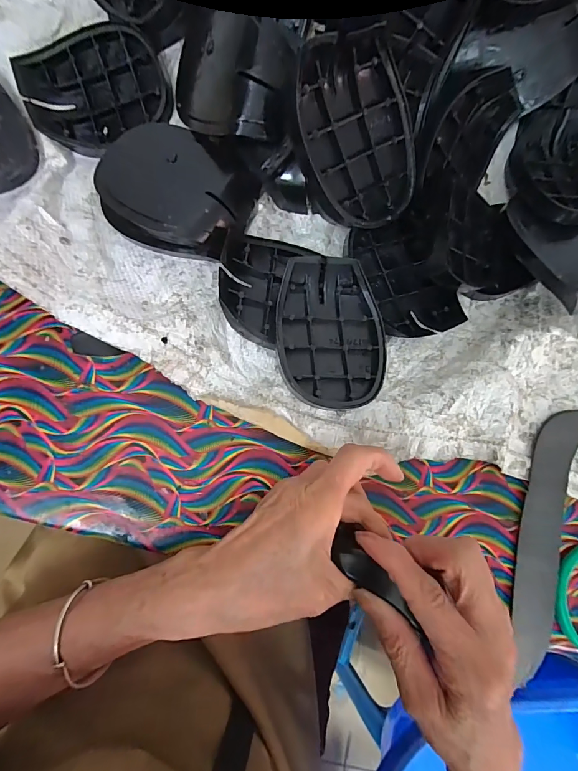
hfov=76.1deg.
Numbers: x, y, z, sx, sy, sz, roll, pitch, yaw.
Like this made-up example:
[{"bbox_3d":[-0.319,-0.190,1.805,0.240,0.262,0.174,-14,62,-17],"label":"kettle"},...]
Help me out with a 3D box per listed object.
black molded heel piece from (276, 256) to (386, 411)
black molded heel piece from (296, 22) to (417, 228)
[{"bbox_3d":[0.035,-0.043,0.309,0.088,0.024,0.121,2,80,-7],"label":"black molded heel piece"},{"bbox_3d":[0.056,-0.180,0.270,0.089,0.028,0.120,-37,125,-13],"label":"black molded heel piece"}]

